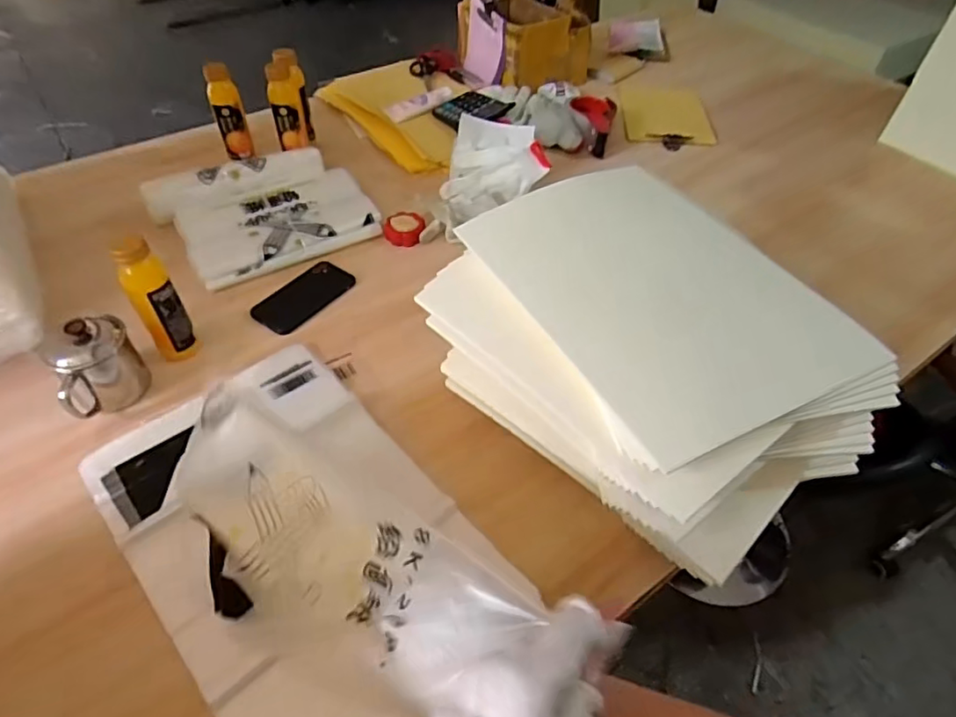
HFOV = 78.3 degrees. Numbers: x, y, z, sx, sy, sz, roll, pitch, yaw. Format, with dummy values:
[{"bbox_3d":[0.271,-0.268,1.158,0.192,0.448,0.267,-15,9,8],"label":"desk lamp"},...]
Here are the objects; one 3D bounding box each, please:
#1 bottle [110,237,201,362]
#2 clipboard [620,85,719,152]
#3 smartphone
[{"bbox_3d":[-0.396,-0.071,0.724,0.050,0.165,0.044,-23,53,-21],"label":"bottle"},{"bbox_3d":[0.409,-0.532,1.280,0.182,0.027,0.299,2,48,0],"label":"clipboard"},{"bbox_3d":[-0.257,-0.094,0.870,0.079,0.009,0.150,30,54,22],"label":"smartphone"}]

